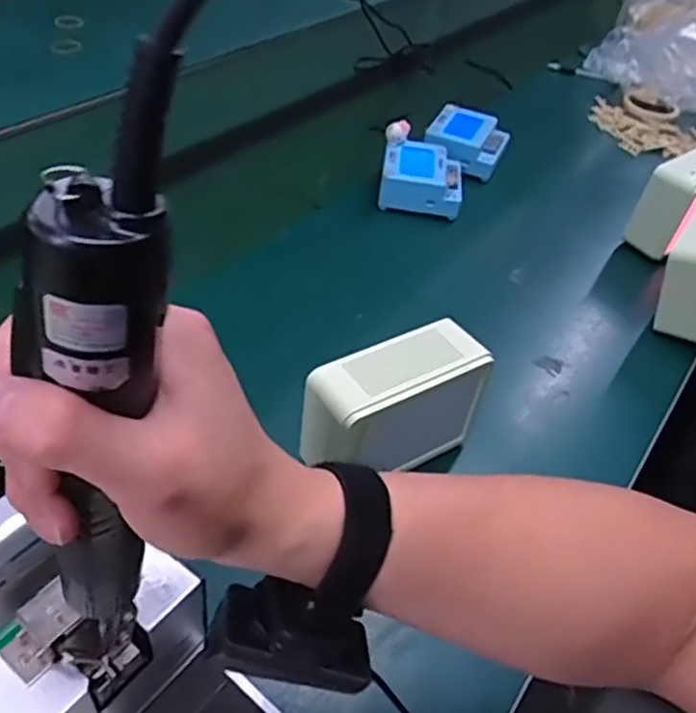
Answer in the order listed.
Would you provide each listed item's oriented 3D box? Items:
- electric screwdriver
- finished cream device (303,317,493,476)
[{"bbox_3d":[-0.093,0.051,0.259,0.040,0.266,0.032,-20,58,-32],"label":"electric screwdriver"},{"bbox_3d":[0.035,0.041,0.525,0.137,0.120,0.055,-23,52,-28],"label":"finished cream device"}]

